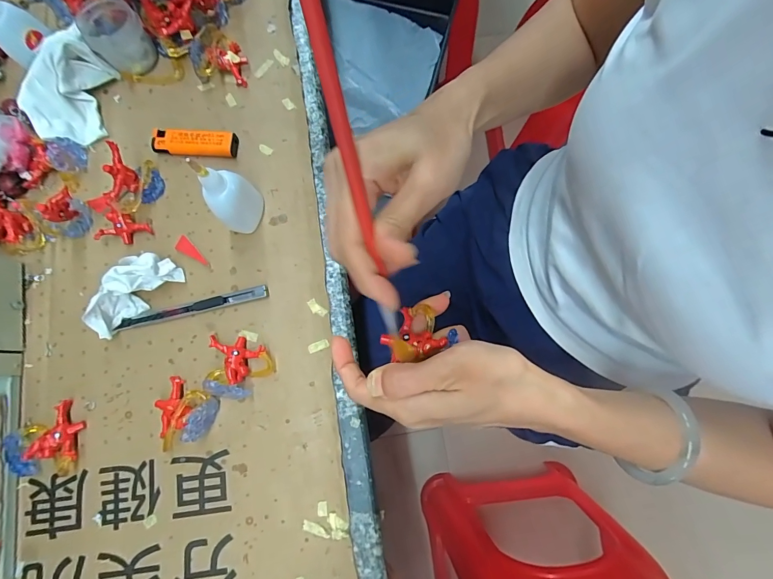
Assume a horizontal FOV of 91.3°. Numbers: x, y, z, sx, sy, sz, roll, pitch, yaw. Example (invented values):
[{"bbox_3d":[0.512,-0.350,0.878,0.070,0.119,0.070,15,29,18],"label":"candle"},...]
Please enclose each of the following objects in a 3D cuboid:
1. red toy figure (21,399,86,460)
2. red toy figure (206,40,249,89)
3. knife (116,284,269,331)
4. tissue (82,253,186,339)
[{"bbox_3d":[-0.276,0.119,0.320,0.033,0.017,0.046,6,79,1],"label":"red toy figure"},{"bbox_3d":[-0.159,-0.231,0.384,0.034,0.017,0.049,-31,81,-6],"label":"red toy figure"},{"bbox_3d":[-0.178,0.016,0.346,0.138,0.008,0.012,-13,80,-3],"label":"knife"},{"bbox_3d":[-0.229,-0.002,0.331,0.083,0.041,0.042,-42,82,-7],"label":"tissue"}]

